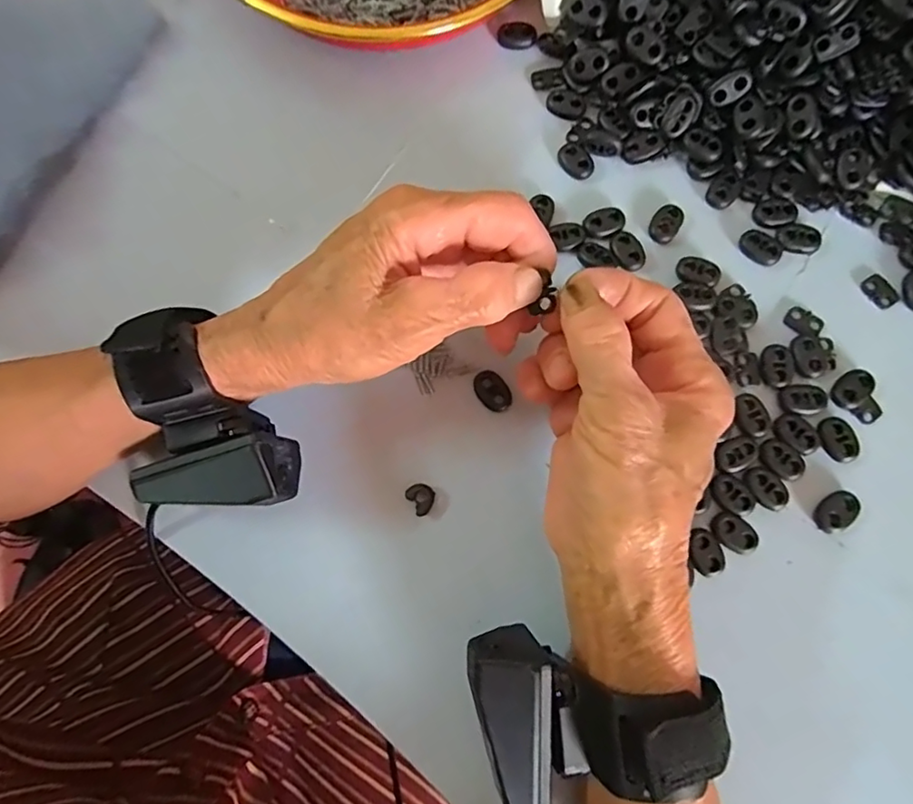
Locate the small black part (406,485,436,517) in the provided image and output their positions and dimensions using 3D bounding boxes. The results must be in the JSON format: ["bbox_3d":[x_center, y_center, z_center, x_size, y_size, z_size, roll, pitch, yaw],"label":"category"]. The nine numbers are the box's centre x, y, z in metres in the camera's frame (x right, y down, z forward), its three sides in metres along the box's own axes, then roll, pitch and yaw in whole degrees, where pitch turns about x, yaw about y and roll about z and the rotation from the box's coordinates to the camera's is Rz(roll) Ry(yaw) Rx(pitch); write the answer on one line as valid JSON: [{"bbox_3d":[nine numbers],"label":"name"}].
[{"bbox_3d":[-0.017,0.047,0.277,0.013,0.006,0.014,-36,80,-5],"label":"small black part"}]

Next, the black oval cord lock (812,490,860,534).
[{"bbox_3d":[0.177,0.051,0.266,0.020,0.006,0.015,-32,80,-5],"label":"black oval cord lock"}]

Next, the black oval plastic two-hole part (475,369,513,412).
[{"bbox_3d":[0.018,-0.005,0.285,0.014,0.006,0.021,-30,80,-4],"label":"black oval plastic two-hole part"}]

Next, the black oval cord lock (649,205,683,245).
[{"bbox_3d":[0.110,-0.093,0.300,0.015,0.005,0.021,33,82,7],"label":"black oval cord lock"}]

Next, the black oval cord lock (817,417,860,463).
[{"bbox_3d":[0.182,0.018,0.272,0.015,0.004,0.021,-27,80,-4],"label":"black oval cord lock"}]

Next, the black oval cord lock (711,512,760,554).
[{"bbox_3d":[0.129,0.061,0.265,0.021,0.004,0.015,37,82,8],"label":"black oval cord lock"}]

